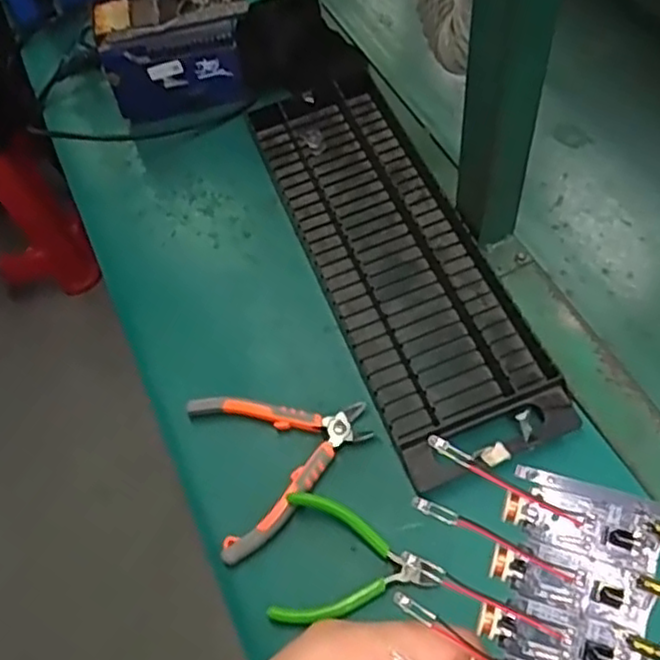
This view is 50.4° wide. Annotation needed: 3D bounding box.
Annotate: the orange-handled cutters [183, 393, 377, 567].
[{"bbox_3d":[-0.033,0.099,0.550,0.131,0.024,0.130,-17,57,-4],"label":"orange-handled cutters"}]

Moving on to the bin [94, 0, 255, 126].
[{"bbox_3d":[-0.158,-0.299,0.741,0.153,0.107,0.090,-13,58,-1],"label":"bin"}]

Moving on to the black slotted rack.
[{"bbox_3d":[0.056,-0.070,0.622,0.137,0.030,0.412,-21,57,-7],"label":"black slotted rack"}]

